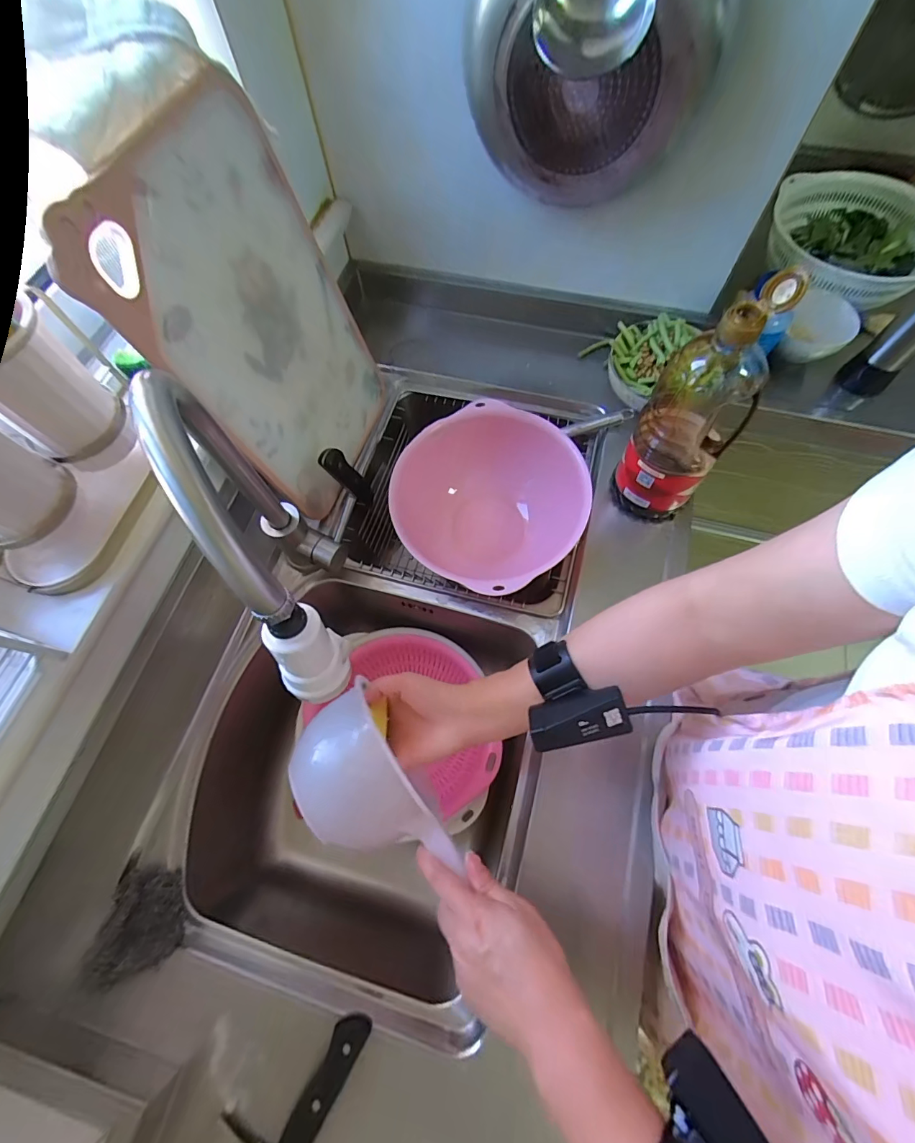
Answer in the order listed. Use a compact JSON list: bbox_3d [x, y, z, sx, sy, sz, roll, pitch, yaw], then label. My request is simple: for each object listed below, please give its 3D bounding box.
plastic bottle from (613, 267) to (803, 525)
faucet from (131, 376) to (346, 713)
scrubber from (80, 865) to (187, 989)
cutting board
[{"bbox_3d":[0.248,-0.160,0.477,0.088,0.267,0.080,12,68,7],"label":"plastic bottle"},{"bbox_3d":[-0.150,-0.011,0.379,0.052,0.308,0.235,-24,68,-8],"label":"faucet"},{"bbox_3d":[-0.305,0.337,0.431,0.066,0.049,0.084,-4,67,0],"label":"scrubber"},{"bbox_3d":[-0.191,-0.250,0.484,0.014,0.350,0.249,14,70,22],"label":"cutting board"}]

